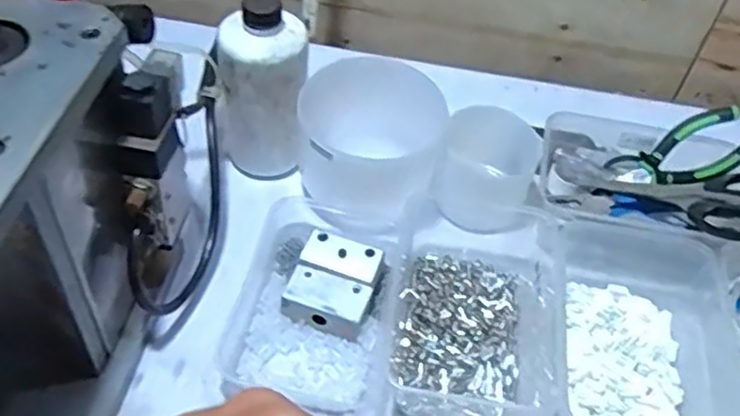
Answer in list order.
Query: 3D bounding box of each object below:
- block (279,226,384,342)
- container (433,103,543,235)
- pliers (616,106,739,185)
[{"bbox_3d":[-0.028,0.057,0.544,0.061,0.028,0.067,16,49,8],"label":"block"},{"bbox_3d":[0.104,-0.034,0.610,0.085,0.071,0.087,3,48,-4],"label":"container"},{"bbox_3d":[0.272,-0.044,0.600,0.107,0.011,0.049,-25,84,11],"label":"pliers"}]

